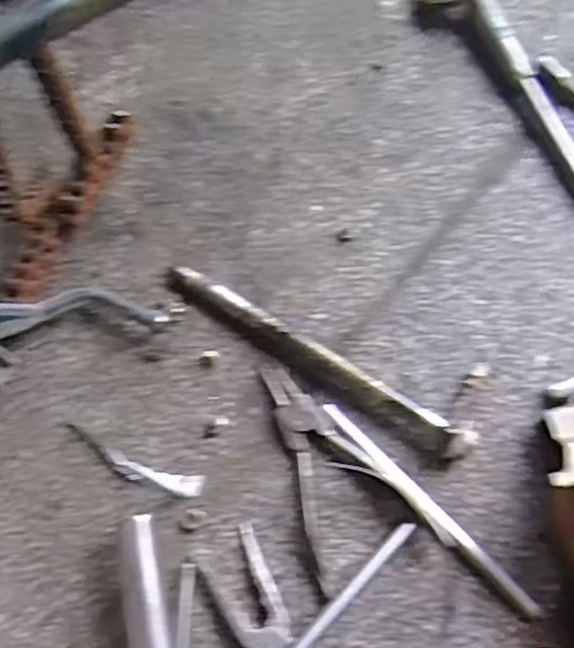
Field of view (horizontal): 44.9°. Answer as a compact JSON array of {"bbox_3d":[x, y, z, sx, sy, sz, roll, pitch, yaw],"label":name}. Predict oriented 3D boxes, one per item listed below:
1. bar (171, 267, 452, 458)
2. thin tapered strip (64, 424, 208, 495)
[{"bbox_3d":[0.013,0.021,0.472,0.217,0.020,0.019,32,74,11],"label":"bar"},{"bbox_3d":[-0.102,0.093,0.459,0.096,0.008,0.018,19,72,7],"label":"thin tapered strip"}]

